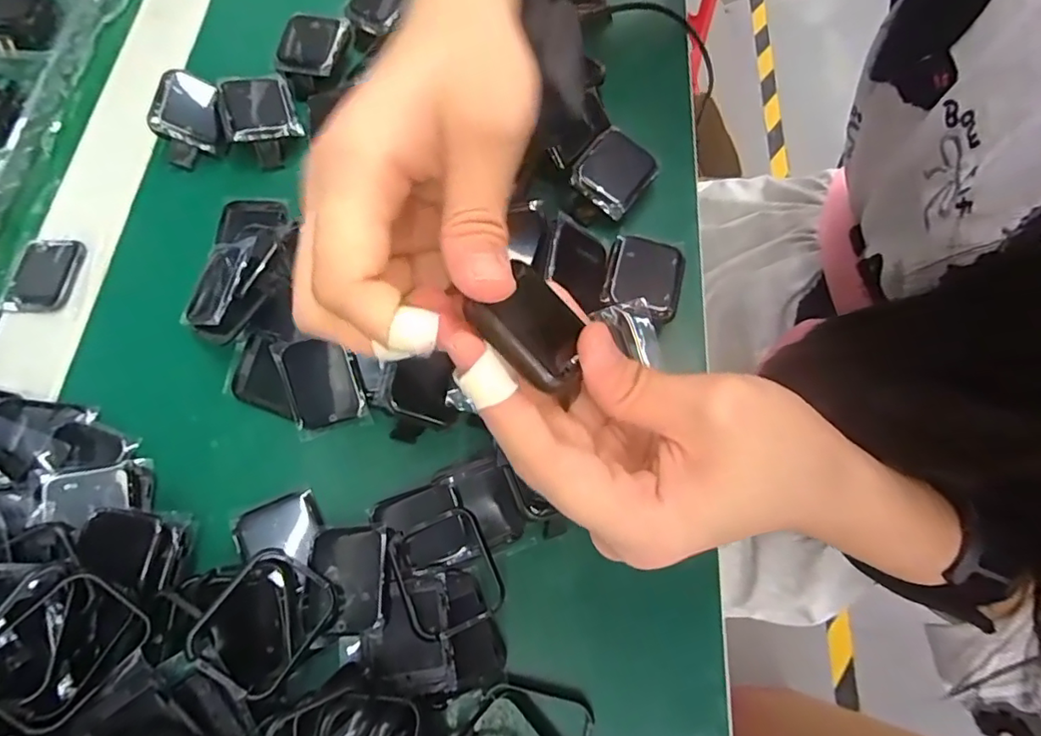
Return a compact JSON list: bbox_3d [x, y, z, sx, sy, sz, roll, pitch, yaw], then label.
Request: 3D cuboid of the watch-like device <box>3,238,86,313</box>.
[{"bbox_3d":[-0.233,-0.048,0.271,0.030,0.004,0.044,2,68,1],"label":"watch-like device"}]

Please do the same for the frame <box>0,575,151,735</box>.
[{"bbox_3d":[-0.153,0.095,0.182,0.036,0.008,0.045,47,63,-9],"label":"frame"}]

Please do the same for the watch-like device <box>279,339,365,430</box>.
[{"bbox_3d":[-0.089,0.006,0.245,0.030,0.004,0.038,-14,95,4],"label":"watch-like device"}]

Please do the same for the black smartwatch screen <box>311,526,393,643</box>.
[{"bbox_3d":[-0.067,0.083,0.216,0.029,0.007,0.040,-2,68,-1],"label":"black smartwatch screen"}]

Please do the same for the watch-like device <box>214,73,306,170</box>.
[{"bbox_3d":[-0.140,-0.135,0.299,0.036,0.018,0.049,-17,73,-21],"label":"watch-like device"}]

